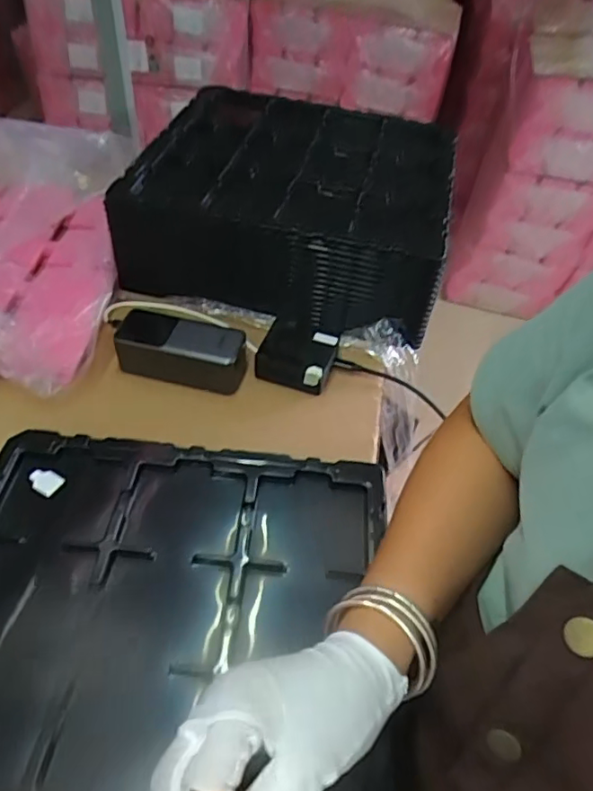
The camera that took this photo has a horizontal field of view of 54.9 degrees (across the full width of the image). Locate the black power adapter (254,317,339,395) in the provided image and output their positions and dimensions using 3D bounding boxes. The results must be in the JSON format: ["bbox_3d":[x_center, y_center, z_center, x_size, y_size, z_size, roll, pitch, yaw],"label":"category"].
[{"bbox_3d":[0.002,-0.050,0.630,0.081,0.036,0.083,16,51,7],"label":"black power adapter"}]

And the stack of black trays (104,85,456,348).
[{"bbox_3d":[0.002,-0.259,0.745,0.370,0.113,0.379,12,48,5],"label":"stack of black trays"}]

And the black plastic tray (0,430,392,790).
[{"bbox_3d":[-0.103,0.185,0.395,0.324,0.028,0.363,4,50,3],"label":"black plastic tray"}]

